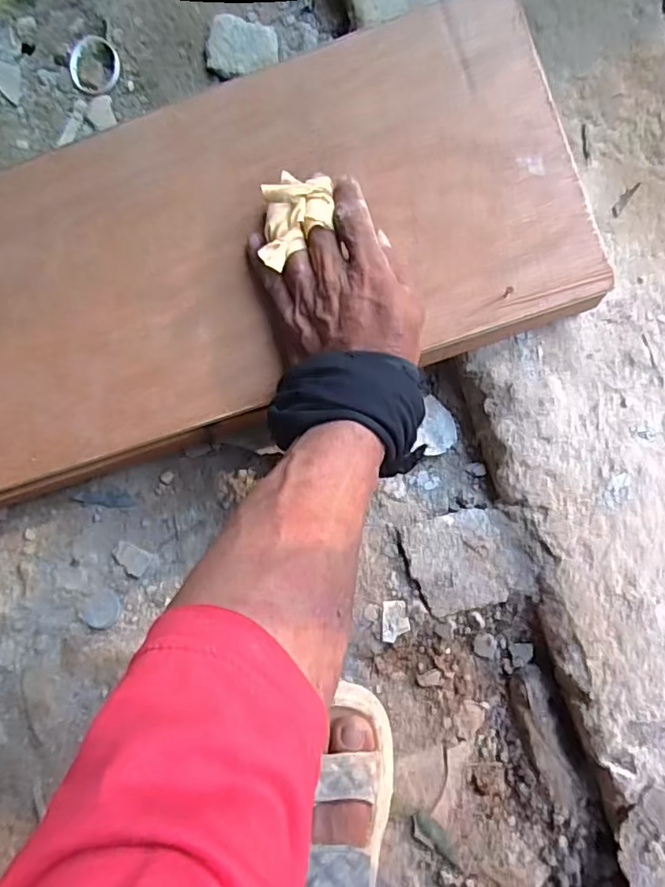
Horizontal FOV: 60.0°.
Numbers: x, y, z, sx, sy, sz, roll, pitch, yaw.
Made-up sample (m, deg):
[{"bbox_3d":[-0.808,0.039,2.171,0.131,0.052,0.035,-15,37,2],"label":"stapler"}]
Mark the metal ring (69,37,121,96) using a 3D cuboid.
[{"bbox_3d":[-0.240,-0.380,0.579,0.052,0.006,0.058,-43,83,-1],"label":"metal ring"}]

